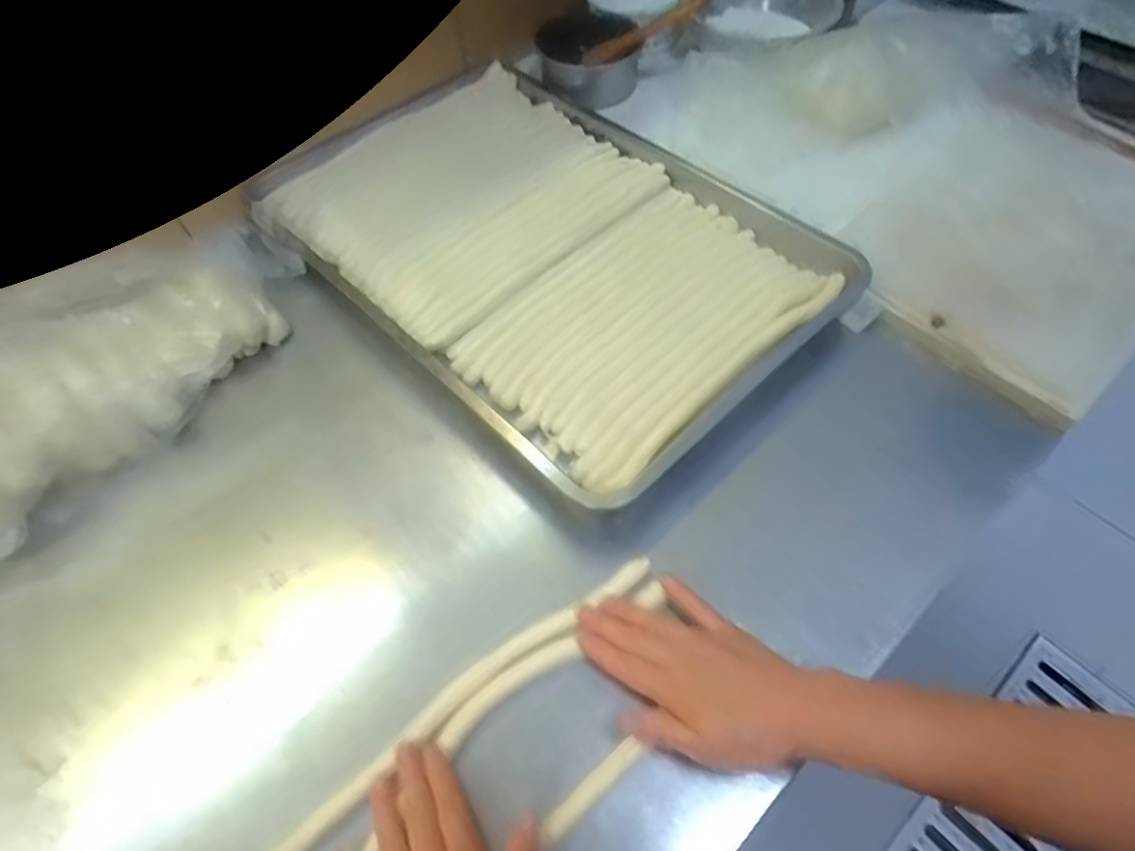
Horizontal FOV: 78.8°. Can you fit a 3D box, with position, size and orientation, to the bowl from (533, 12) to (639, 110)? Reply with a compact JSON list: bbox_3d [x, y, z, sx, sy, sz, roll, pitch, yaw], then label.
[{"bbox_3d":[0.034,-0.472,0.875,0.117,0.059,0.117,-1,58,1],"label":"bowl"}]

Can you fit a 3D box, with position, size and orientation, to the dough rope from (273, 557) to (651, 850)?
[{"bbox_3d":[-0.070,0.190,0.484,0.326,0.016,0.027,-35,63,-22],"label":"dough rope"}]

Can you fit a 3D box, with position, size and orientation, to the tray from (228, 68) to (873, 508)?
[{"bbox_3d":[-0.035,-0.210,0.740,0.586,0.037,0.400,39,67,23],"label":"tray"}]

